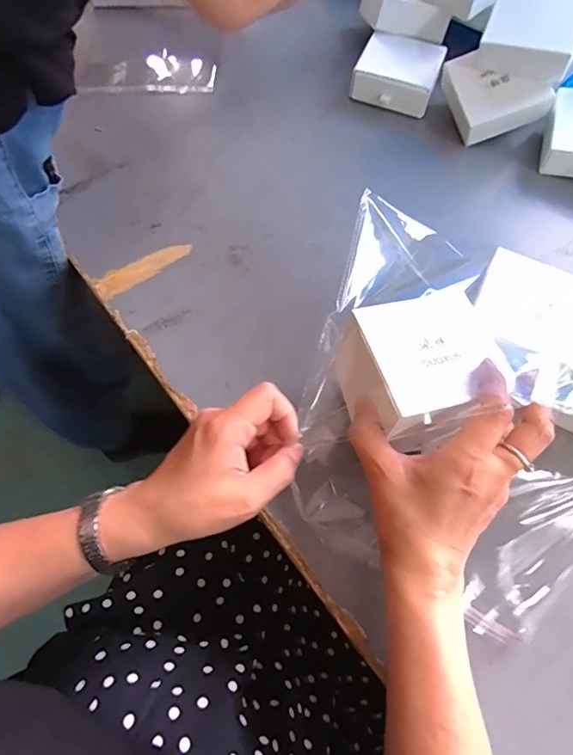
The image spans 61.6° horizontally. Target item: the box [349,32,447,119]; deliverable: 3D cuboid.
[{"bbox_3d":[0.135,-0.368,0.582,0.092,0.030,0.096,20,66,7],"label":"box"}]

